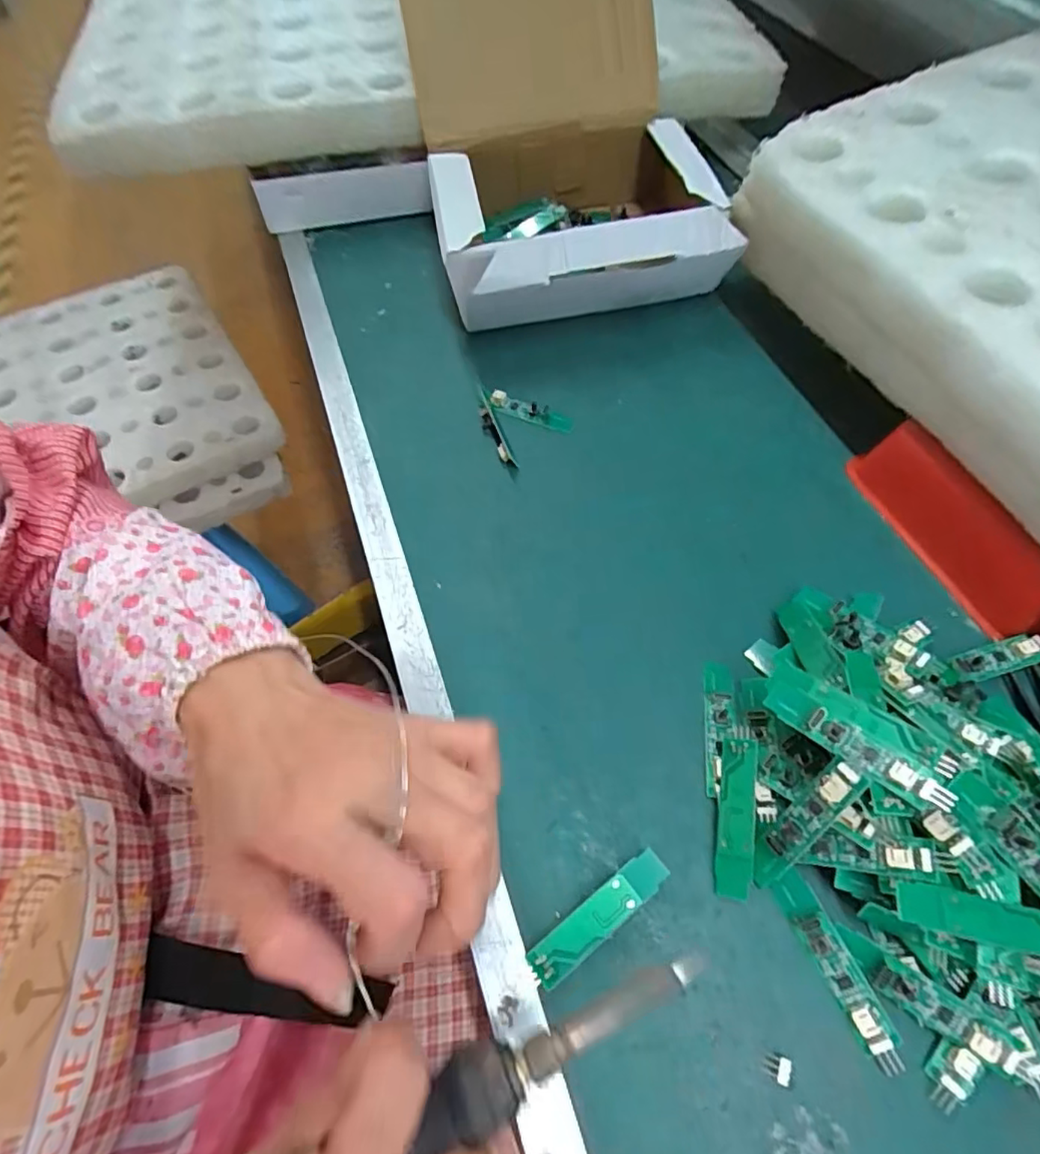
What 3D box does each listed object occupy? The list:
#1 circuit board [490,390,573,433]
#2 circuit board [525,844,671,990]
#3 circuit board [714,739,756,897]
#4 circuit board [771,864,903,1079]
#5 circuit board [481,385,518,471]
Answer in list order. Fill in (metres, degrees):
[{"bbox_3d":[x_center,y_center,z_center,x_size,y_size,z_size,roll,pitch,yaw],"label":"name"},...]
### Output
[{"bbox_3d":[0.007,-0.105,0.367,0.053,0.010,0.014,20,62,13],"label":"circuit board"},{"bbox_3d":[0.030,0.132,0.228,0.063,0.004,0.015,-36,67,-12],"label":"circuit board"},{"bbox_3d":[0.091,0.100,0.245,0.015,0.004,0.062,0,67,27],"label":"circuit board"},{"bbox_3d":[0.120,0.147,0.221,0.013,0.006,0.066,-21,61,-10],"label":"circuit board"},{"bbox_3d":[-0.016,-0.091,0.358,0.009,0.013,0.056,-20,61,-10],"label":"circuit board"}]

